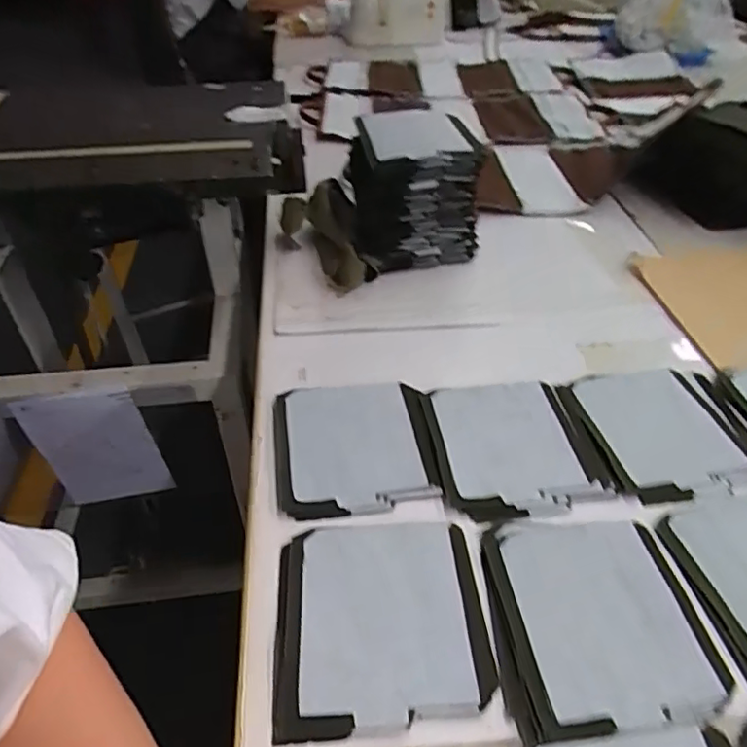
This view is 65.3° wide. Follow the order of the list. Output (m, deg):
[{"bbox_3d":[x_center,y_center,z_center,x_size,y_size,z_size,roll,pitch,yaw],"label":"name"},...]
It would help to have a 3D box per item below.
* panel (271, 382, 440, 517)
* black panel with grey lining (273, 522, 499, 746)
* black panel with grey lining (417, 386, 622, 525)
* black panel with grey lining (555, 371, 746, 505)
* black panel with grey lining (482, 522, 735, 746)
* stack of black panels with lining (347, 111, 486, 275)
[{"bbox_3d":[-0.016,0.058,0.504,0.133,0.006,0.141,-6,42,-7],"label":"panel"},{"bbox_3d":[0.005,0.161,0.388,0.134,0.007,0.136,-4,42,-4],"label":"black panel with grey lining"},{"bbox_3d":[0.114,0.059,0.499,0.126,0.010,0.139,-6,42,-7],"label":"black panel with grey lining"},{"bbox_3d":[0.253,0.049,0.518,0.128,0.004,0.140,-6,42,-7],"label":"black panel with grey lining"},{"bbox_3d":[0.148,0.159,0.390,0.136,0.005,0.144,-2,42,-2],"label":"black panel with grey lining"},{"bbox_3d":[0.049,-0.227,0.715,0.147,0.151,0.152,-5,42,-6],"label":"stack of black panels with lining"}]

